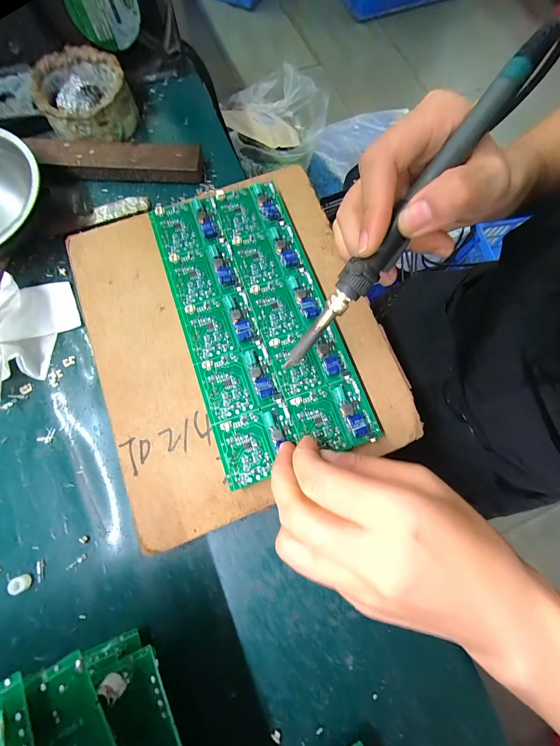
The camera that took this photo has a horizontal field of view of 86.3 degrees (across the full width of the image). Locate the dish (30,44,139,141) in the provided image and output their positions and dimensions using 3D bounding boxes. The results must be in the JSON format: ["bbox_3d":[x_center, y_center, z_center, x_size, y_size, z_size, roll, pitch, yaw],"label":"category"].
[{"bbox_3d":[-0.188,-0.267,0.289,0.080,0.032,0.089,-25,77,-9],"label":"dish"}]

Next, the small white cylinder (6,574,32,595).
[{"bbox_3d":[-0.173,0.141,0.199,0.011,0.007,0.010,1,75,-2],"label":"small white cylinder"}]

